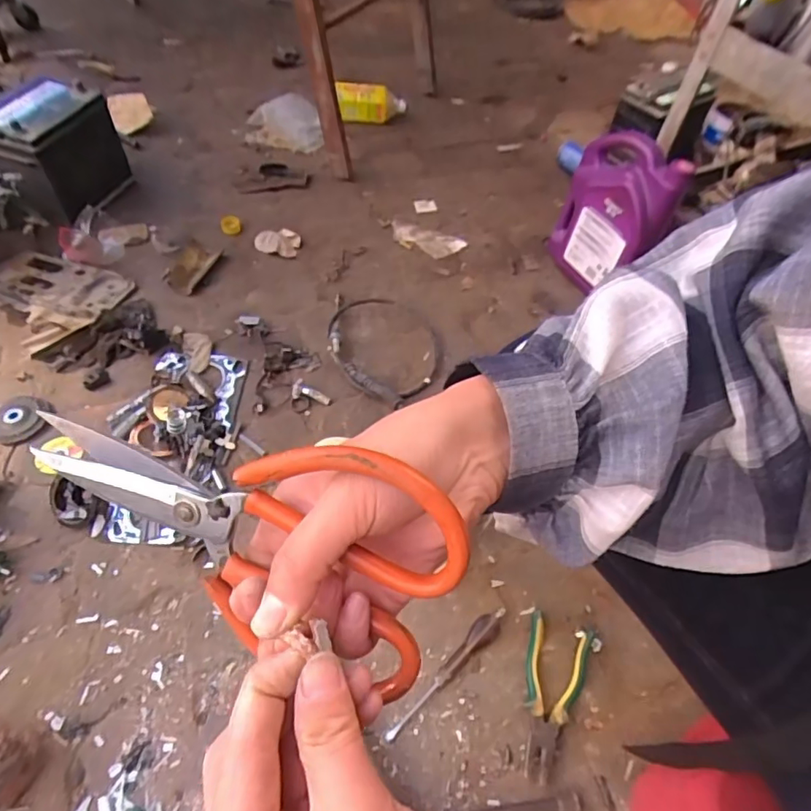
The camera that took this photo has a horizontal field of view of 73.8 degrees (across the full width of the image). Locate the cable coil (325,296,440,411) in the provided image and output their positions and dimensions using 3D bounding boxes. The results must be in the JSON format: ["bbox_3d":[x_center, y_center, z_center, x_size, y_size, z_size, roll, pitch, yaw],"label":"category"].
[{"bbox_3d":[-0.031,-0.111,0.952,0.201,0.040,0.221,2,54,-3],"label":"cable coil"}]

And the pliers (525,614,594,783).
[{"bbox_3d":[0.183,0.351,0.650,0.077,0.019,0.182,13,54,5],"label":"pliers"}]

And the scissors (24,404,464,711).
[{"bbox_3d":[-0.072,0.048,0.229,0.188,0.105,0.012,23,23,8],"label":"scissors"}]

